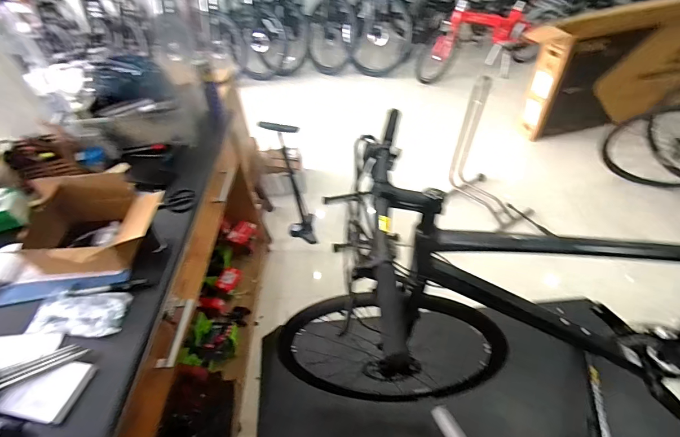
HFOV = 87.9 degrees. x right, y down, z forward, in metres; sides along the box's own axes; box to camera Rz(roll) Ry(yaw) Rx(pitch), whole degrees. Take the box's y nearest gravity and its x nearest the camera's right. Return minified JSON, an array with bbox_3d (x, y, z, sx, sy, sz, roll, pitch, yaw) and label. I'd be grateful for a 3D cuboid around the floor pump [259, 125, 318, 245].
[{"bbox_3d":[-0.250,-0.147,1.883,0.166,0.881,0.257,-12,46,-6],"label":"floor pump"}]

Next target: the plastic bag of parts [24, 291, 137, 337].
[{"bbox_3d":[-0.574,0.210,0.784,0.190,0.052,0.101,0,46,5],"label":"plastic bag of parts"}]

